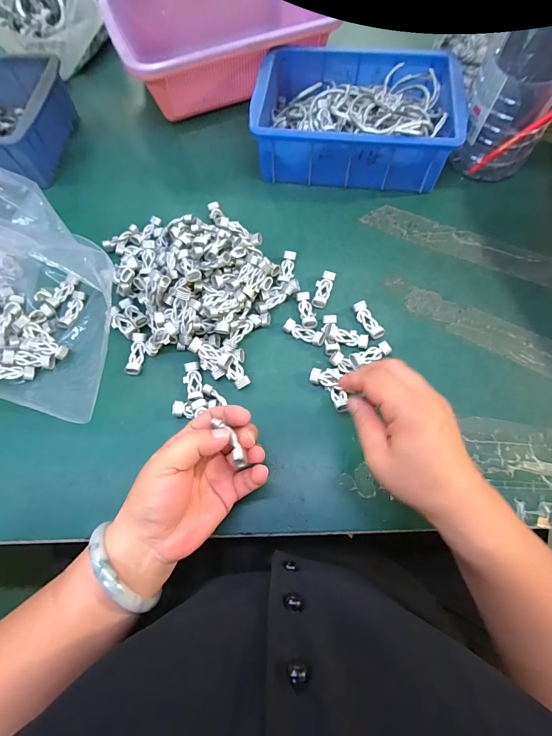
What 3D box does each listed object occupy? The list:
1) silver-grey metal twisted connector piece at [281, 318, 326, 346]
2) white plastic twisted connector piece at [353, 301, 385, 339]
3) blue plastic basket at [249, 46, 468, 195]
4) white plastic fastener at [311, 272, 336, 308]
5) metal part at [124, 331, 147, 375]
[{"bbox_3d":[0.030,-0.037,0.364,0.044,0.009,0.016,26,70,12],"label":"silver-grey metal twisted connector piece"},{"bbox_3d":[0.098,-0.050,0.368,0.017,0.008,0.043,-22,68,-8],"label":"white plastic twisted connector piece"},{"bbox_3d":[0.100,-0.324,0.453,0.237,0.076,0.170,7,67,4],"label":"blue plastic basket"},{"bbox_3d":[0.052,-0.087,0.385,0.018,0.008,0.045,17,68,8],"label":"white plastic fastener"},{"bbox_3d":[-0.144,-0.015,0.360,0.015,0.007,0.046,6,67,4],"label":"metal part"}]

